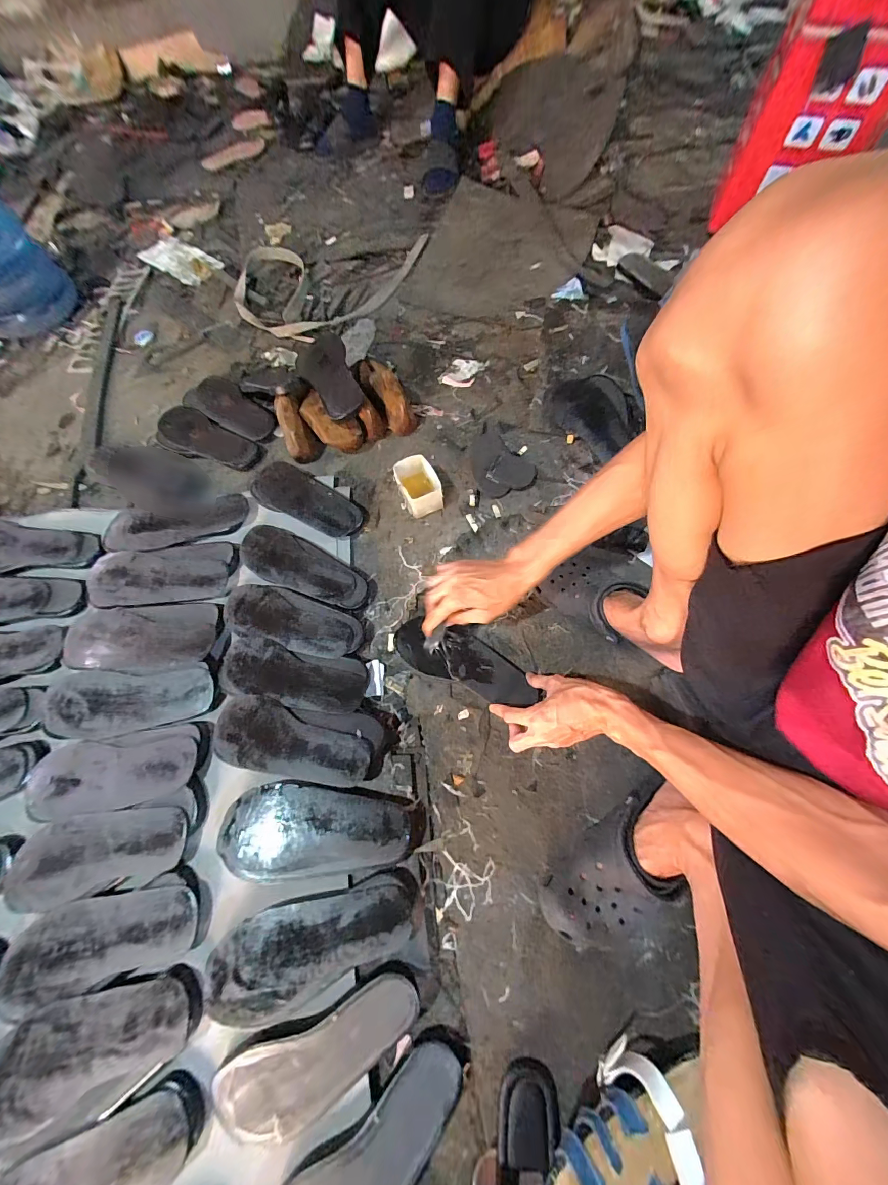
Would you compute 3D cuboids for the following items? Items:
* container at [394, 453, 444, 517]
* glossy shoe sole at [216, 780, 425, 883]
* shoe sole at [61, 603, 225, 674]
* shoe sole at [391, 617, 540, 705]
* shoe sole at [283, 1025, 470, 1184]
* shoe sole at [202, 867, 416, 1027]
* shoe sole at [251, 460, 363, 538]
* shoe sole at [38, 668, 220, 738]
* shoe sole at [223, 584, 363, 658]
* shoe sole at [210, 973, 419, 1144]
[{"bbox_3d":[-0.049,-0.202,0.723,0.067,0.054,0.103,-20,67,-5],"label":"container"},{"bbox_3d":[-0.154,0.299,0.488,0.244,0.044,0.101,-3,67,2],"label":"glossy shoe sole"},{"bbox_3d":[-0.500,0.073,0.624,0.256,0.013,0.117,-3,67,2],"label":"shoe sole"},{"bbox_3d":[0.033,0.103,0.590,0.223,0.011,0.087,22,69,10],"label":"shoe sole"},{"bbox_3d":[-0.068,0.580,0.382,0.226,0.021,0.092,-36,69,-12],"label":"shoe sole"},{"bbox_3d":[-0.151,0.408,0.441,0.237,0.035,0.096,-15,67,-3],"label":"shoe sole"},{"bbox_3d":[-0.263,-0.182,0.732,0.241,0.038,0.108,27,71,14],"label":"shoe sole"},{"bbox_3d":[-0.489,0.168,0.583,0.266,0.013,0.095,-2,67,3],"label":"shoe sole"},{"bbox_3d":[-0.254,0.046,0.632,0.241,0.016,0.091,14,68,9],"label":"shoe sole"},{"bbox_3d":[-0.134,0.507,0.415,0.230,0.033,0.080,-23,67,-7],"label":"shoe sole"}]

